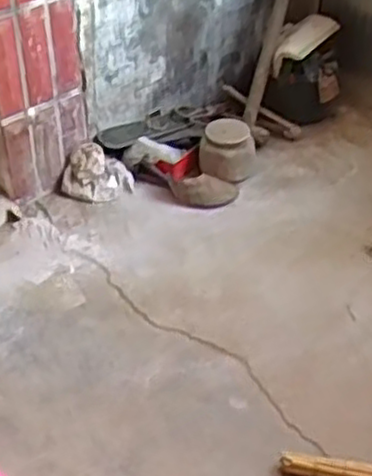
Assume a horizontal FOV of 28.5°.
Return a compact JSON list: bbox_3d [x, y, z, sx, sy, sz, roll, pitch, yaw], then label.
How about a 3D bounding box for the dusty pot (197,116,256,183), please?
[{"bbox_3d":[0.098,-0.198,1.699,0.124,0.099,0.120,1,40,-1],"label":"dusty pot"}]

